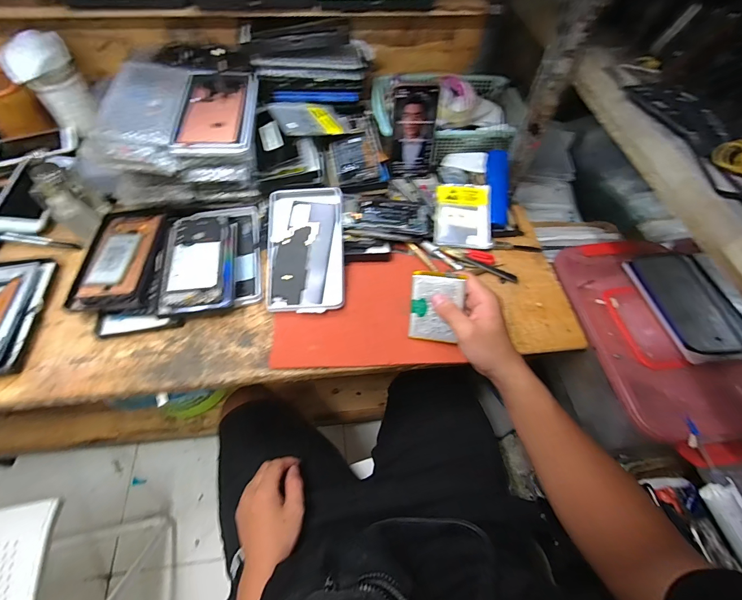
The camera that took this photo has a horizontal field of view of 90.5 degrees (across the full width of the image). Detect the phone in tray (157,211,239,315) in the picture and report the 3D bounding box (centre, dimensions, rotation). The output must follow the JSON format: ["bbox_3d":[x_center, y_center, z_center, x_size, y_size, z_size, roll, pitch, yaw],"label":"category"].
[{"bbox_3d":[-0.242,-0.059,0.525,0.091,0.028,0.179,-5,58,-6],"label":"phone in tray"}]

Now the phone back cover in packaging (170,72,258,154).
[{"bbox_3d":[-0.225,-0.283,0.545,0.098,0.017,0.181,-2,58,-3],"label":"phone back cover in packaging"}]

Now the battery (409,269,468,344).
[{"bbox_3d":[0.081,0.010,0.458,0.062,0.088,0.007,7,17,16],"label":"battery"}]

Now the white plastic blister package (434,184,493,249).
[{"bbox_3d":[0.147,-0.133,0.580,0.086,0.011,0.103,2,80,11],"label":"white plastic blister package"}]

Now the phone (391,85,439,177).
[{"bbox_3d":[0.072,-0.278,0.611,0.069,0.140,0.009,1,43,4],"label":"phone"}]

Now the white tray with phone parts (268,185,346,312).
[{"bbox_3d":[-0.093,-0.074,0.525,0.108,0.013,0.186,-4,73,0],"label":"white tray with phone parts"}]

